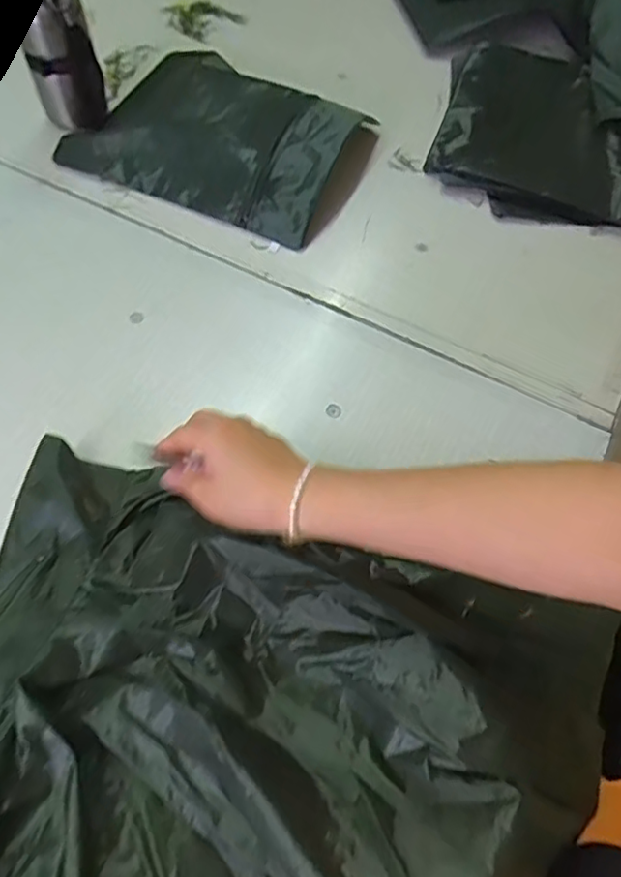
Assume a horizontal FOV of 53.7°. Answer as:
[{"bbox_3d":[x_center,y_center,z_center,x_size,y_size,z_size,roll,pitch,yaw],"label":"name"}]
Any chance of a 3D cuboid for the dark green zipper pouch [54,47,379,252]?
[{"bbox_3d":[-0.105,-0.368,0.718,0.311,0.058,0.222,21,62,8],"label":"dark green zipper pouch"}]

